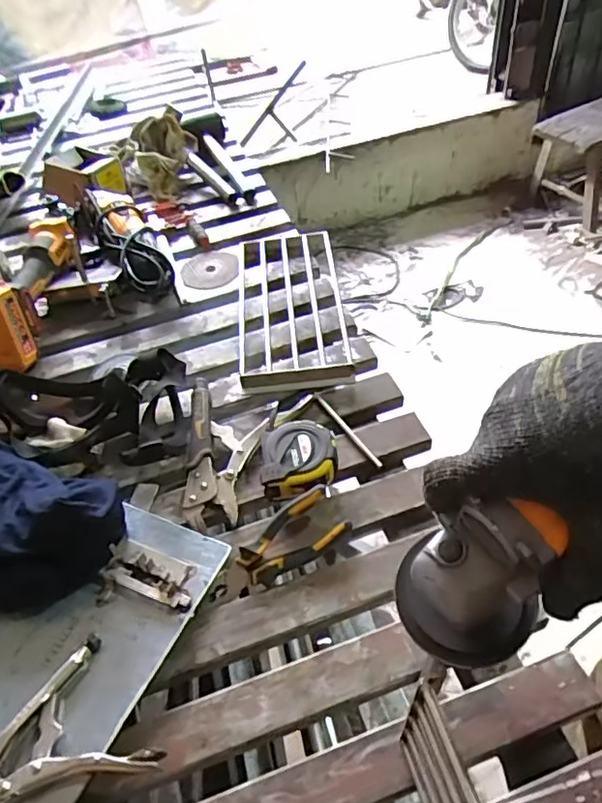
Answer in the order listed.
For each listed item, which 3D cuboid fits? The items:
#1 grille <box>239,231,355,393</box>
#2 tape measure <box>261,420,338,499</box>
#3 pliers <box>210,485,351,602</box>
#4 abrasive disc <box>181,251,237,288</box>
[{"bbox_3d":[-0.016,-0.146,0.842,0.148,0.032,0.334,-7,48,1],"label":"grille"},{"bbox_3d":[0.000,0.067,0.647,0.085,0.049,0.083,-3,48,4],"label":"tape measure"},{"bbox_3d":[-0.025,0.149,0.581,0.151,0.039,0.058,-32,53,-20],"label":"pliers"},{"bbox_3d":[-0.150,-0.222,0.954,0.092,0.008,0.100,-5,47,6],"label":"abrasive disc"}]

